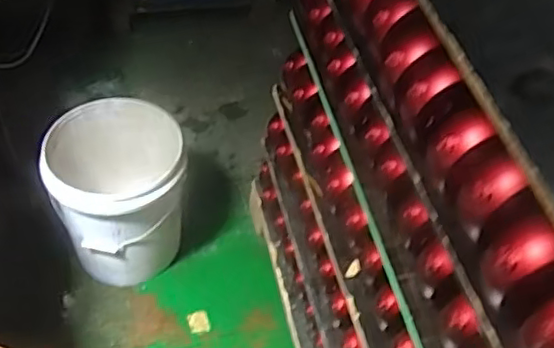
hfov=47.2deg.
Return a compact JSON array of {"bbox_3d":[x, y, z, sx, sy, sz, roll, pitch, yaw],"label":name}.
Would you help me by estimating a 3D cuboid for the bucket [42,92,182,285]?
[{"bbox_3d":[-0.373,0.045,1.509,0.285,0.364,0.295,2,47,-3],"label":"bucket"}]

